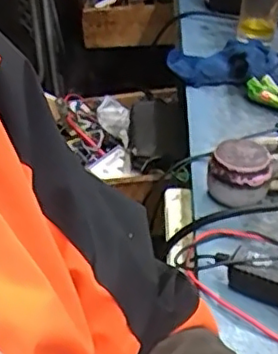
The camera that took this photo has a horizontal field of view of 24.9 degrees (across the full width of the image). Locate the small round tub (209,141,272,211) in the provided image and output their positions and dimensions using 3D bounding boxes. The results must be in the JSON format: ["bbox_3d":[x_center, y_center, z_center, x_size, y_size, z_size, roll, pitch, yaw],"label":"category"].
[{"bbox_3d":[0.102,-0.001,0.636,0.058,0.057,0.056,4,33,-3],"label":"small round tub"}]

